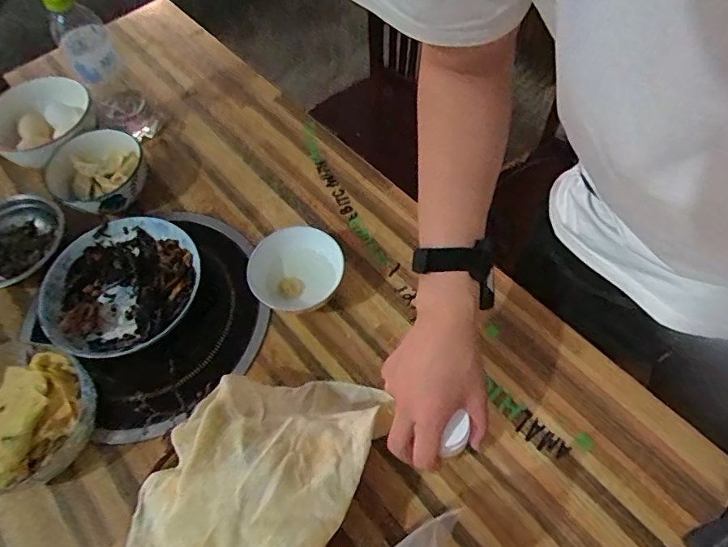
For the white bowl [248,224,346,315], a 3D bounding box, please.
[{"bbox_3d":[-0.081,-0.001,0.601,0.100,0.060,0.103,-1,60,2],"label":"white bowl"}]

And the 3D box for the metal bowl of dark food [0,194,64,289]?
[{"bbox_3d":[-0.485,-0.035,0.674,0.133,0.057,0.137,-34,64,-16],"label":"metal bowl of dark food"}]

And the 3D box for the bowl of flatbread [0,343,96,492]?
[{"bbox_3d":[-0.366,0.159,0.535,0.132,0.056,0.138,-1,60,2],"label":"bowl of flatbread"}]

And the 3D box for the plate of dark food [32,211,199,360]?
[{"bbox_3d":[-0.307,0.015,0.619,0.189,0.033,0.187,-1,60,2],"label":"plate of dark food"}]

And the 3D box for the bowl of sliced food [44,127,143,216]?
[{"bbox_3d":[-0.366,-0.141,0.687,0.125,0.063,0.131,-1,60,2],"label":"bowl of sliced food"}]

